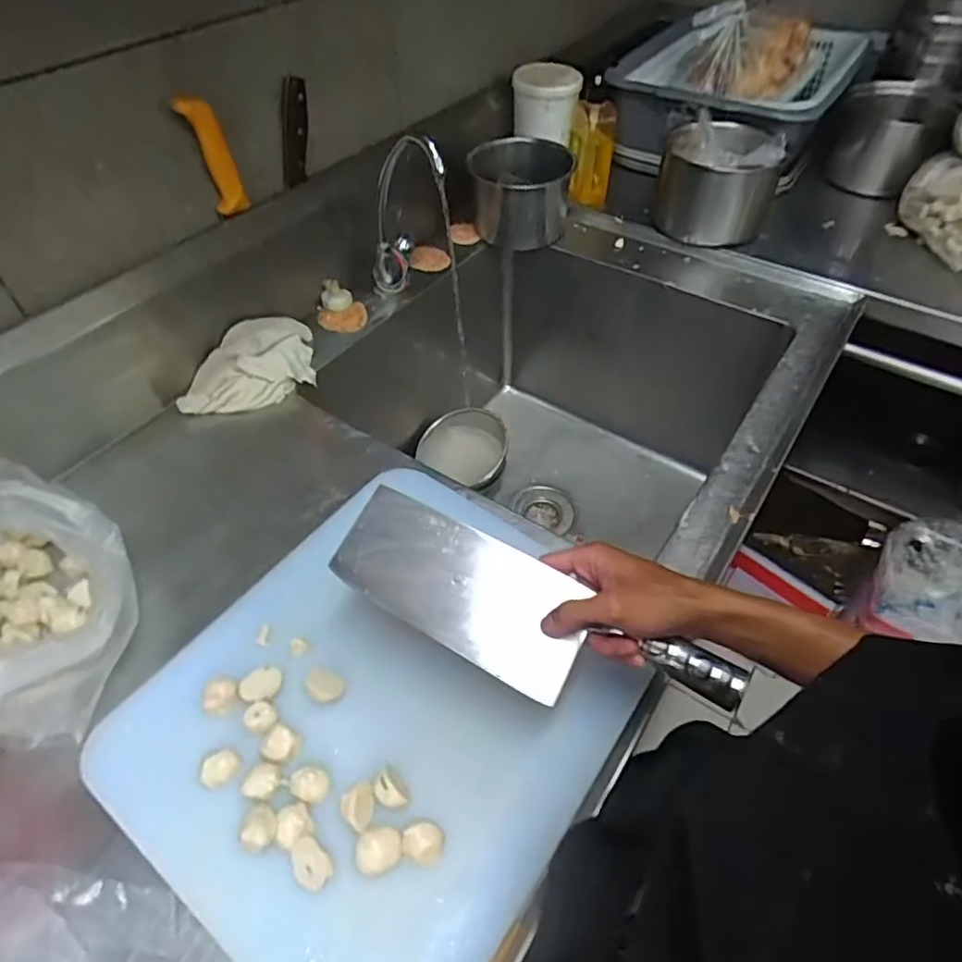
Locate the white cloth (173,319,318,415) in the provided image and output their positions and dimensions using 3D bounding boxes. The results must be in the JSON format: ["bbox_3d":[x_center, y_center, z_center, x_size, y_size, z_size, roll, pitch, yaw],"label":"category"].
[{"bbox_3d":[-0.305,-0.156,0.781,0.172,0.059,0.120,-18,52,-14],"label":"white cloth"}]

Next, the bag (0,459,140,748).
[{"bbox_3d":[-0.437,0.101,0.537,0.275,0.104,0.200,22,54,18],"label":"bag"}]

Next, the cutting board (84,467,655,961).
[{"bbox_3d":[-0.071,0.174,0.504,0.338,0.028,0.392,31,55,19],"label":"cutting board"}]

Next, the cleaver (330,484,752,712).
[{"bbox_3d":[0.035,0.107,0.464,0.314,0.029,0.094,22,75,12],"label":"cleaver"}]

